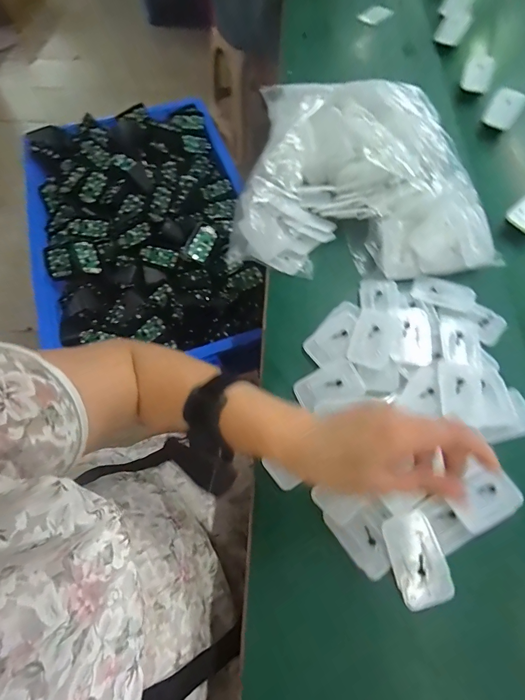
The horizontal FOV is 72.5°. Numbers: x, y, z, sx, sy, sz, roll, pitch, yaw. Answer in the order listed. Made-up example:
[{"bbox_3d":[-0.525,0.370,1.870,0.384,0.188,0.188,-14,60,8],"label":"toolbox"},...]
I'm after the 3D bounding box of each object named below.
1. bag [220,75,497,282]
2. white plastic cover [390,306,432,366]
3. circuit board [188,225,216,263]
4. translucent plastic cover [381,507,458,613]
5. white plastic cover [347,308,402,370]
[{"bbox_3d":[0.116,-0.227,0.463,0.303,0.086,0.263,-2,66,0],"label":"bag"},{"bbox_3d":[0.168,-0.017,0.400,0.039,0.006,0.079,12,57,8],"label":"white plastic cover"},{"bbox_3d":[-0.104,-0.187,0.628,0.035,0.006,0.062,29,91,-28],"label":"circuit board"},{"bbox_3d":[0.136,0.182,0.314,0.045,0.004,0.070,-12,66,-5],"label":"translucent plastic cover"},{"bbox_3d":[0.125,-0.014,0.402,0.046,0.011,0.072,22,68,10],"label":"white plastic cover"}]

